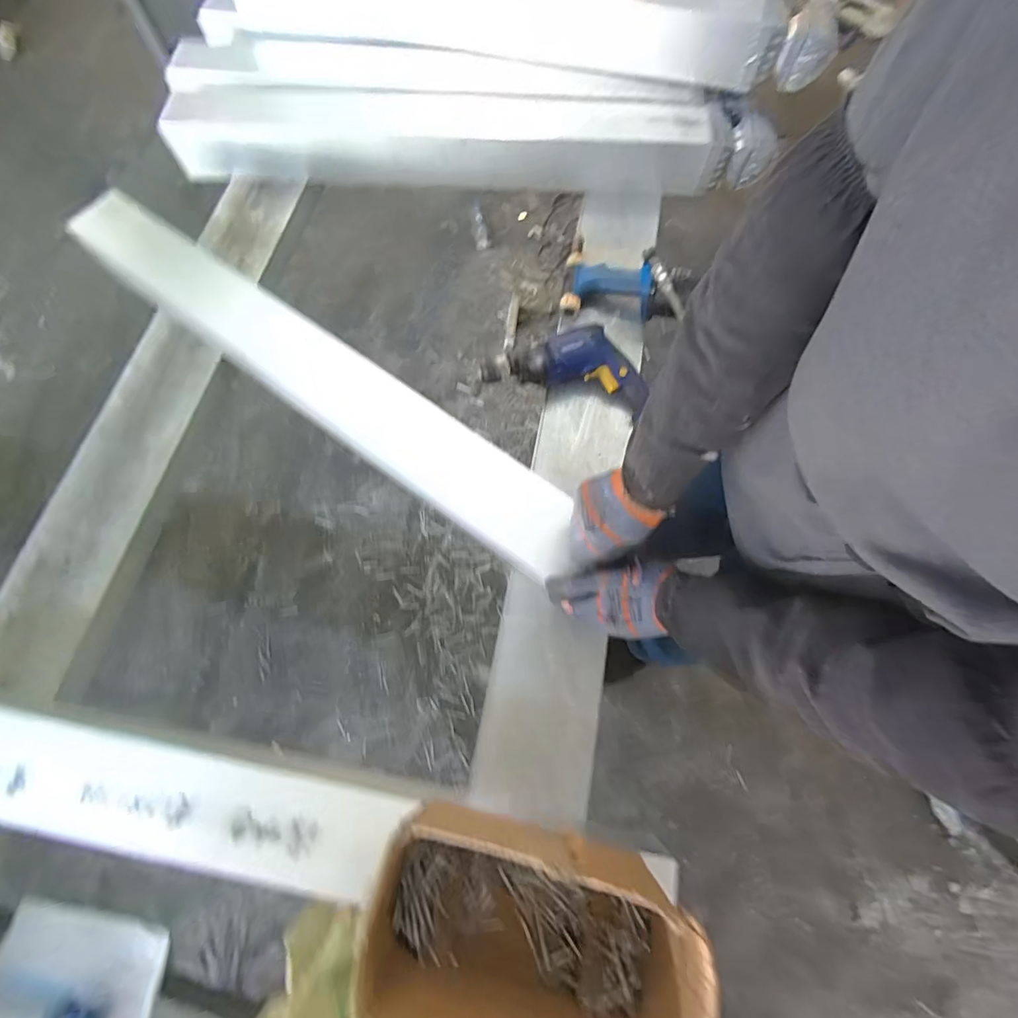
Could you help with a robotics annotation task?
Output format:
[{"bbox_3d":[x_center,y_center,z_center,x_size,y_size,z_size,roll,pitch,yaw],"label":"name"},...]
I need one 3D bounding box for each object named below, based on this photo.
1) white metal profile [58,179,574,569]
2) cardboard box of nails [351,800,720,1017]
[{"bbox_3d":[-0.275,-0.196,0.723,0.873,0.078,0.106,35,75,11],"label":"white metal profile"},{"bbox_3d":[0.018,0.364,0.423,0.254,0.160,0.142,14,72,5],"label":"cardboard box of nails"}]

